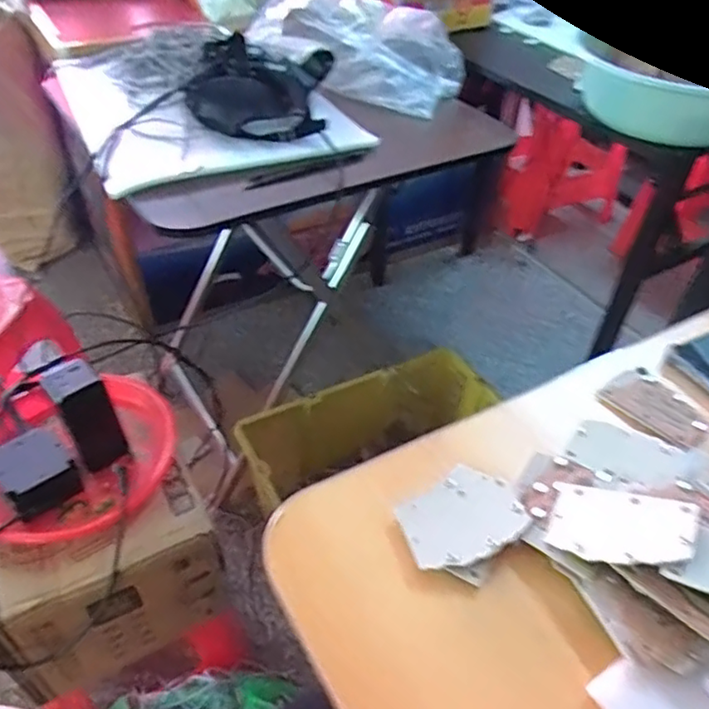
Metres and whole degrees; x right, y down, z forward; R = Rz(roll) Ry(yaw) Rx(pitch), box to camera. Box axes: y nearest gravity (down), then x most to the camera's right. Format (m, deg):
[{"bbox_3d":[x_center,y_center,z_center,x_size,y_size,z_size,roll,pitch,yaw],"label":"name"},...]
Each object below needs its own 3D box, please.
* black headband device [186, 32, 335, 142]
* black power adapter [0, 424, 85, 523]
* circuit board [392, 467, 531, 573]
[{"bbox_3d":[-0.140,-0.413,0.955,0.202,0.078,0.243,2,43,-1],"label":"black headband device"},{"bbox_3d":[-0.355,0.129,0.696,0.073,0.046,0.089,-30,52,-30],"label":"black power adapter"},{"bbox_3d":[0.074,0.114,0.436,0.087,0.011,0.064,-24,49,-26],"label":"circuit board"}]

